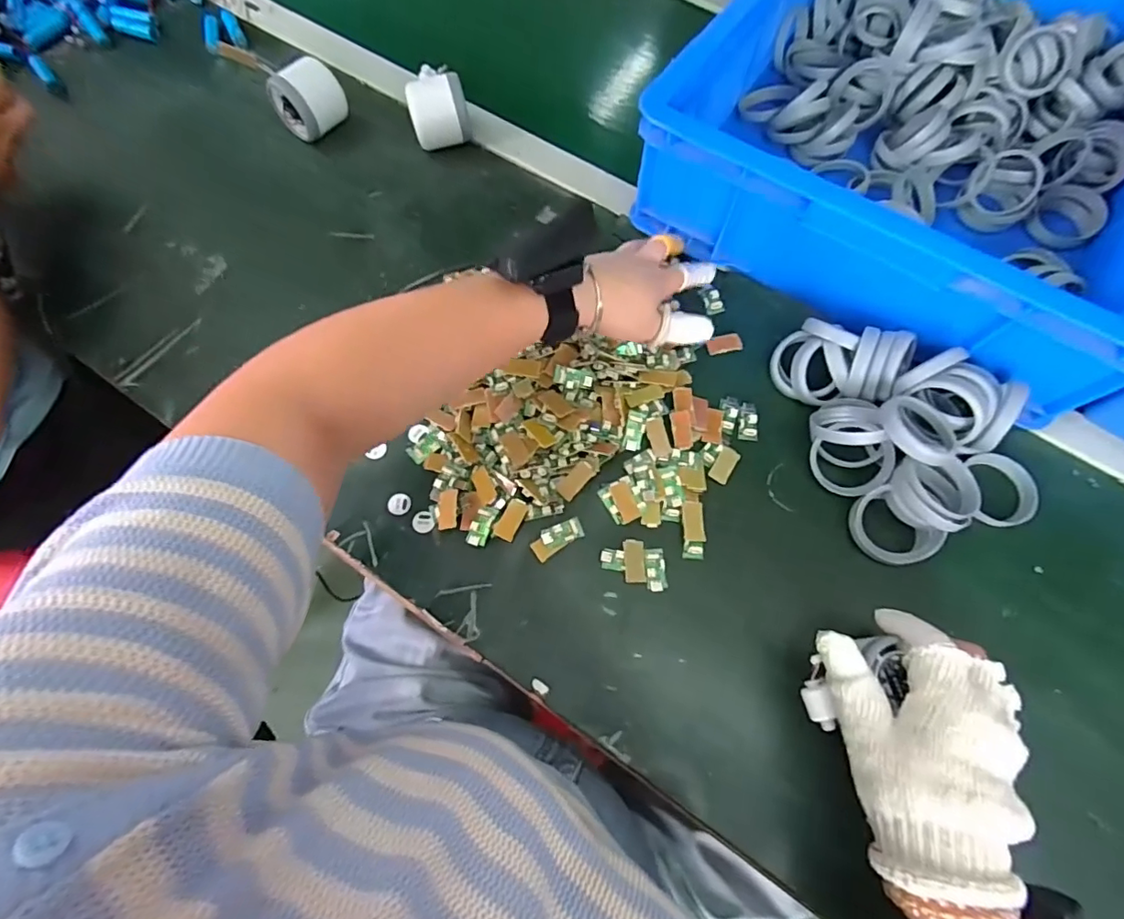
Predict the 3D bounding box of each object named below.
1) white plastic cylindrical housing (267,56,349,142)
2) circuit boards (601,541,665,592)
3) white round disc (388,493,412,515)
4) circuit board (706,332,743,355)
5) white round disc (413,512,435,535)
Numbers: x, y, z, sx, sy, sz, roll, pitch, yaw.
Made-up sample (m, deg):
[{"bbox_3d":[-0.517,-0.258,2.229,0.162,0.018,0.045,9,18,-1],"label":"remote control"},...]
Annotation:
[{"bbox_3d":[-0.266,-0.378,0.560,0.065,0.056,0.064,38,73,12],"label":"white plastic cylindrical housing"},{"bbox_3d":[0.055,0.078,0.397,0.050,0.005,0.031,15,69,4],"label":"circuit boards"},{"bbox_3d":[-0.127,0.035,0.414,0.018,0.004,0.017,1,69,-1],"label":"white round disc"},{"bbox_3d":[0.143,-0.102,0.468,0.032,0.006,0.017,-14,70,-7],"label":"circuit board"},{"bbox_3d":[-0.107,0.048,0.406,0.016,0.004,0.018,-32,73,-13],"label":"white round disc"}]

